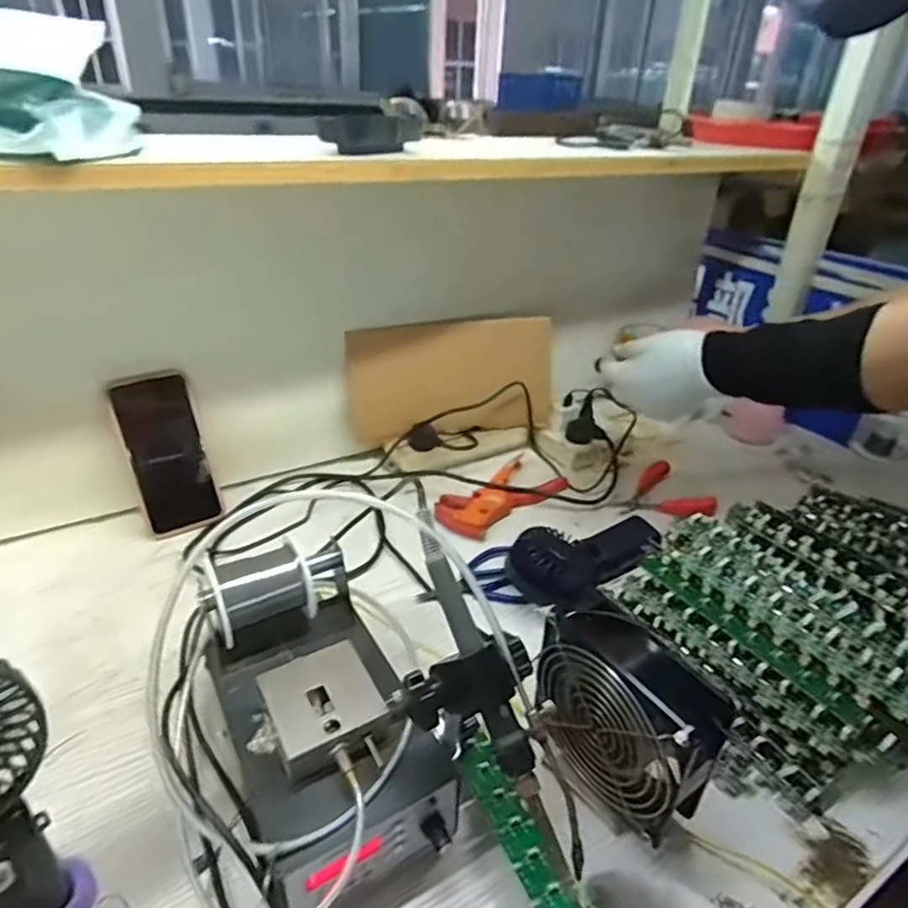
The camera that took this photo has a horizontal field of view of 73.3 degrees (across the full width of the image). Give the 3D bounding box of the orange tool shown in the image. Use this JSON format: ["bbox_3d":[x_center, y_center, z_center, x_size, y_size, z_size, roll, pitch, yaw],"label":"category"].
[{"bbox_3d":[0.056,0.046,0.721,0.092,0.017,0.175,28,39,35],"label":"orange tool"}]

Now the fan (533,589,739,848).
[{"bbox_3d":[0.109,0.173,0.402,0.046,0.120,0.121,-18,37,-31],"label":"fan"}]

